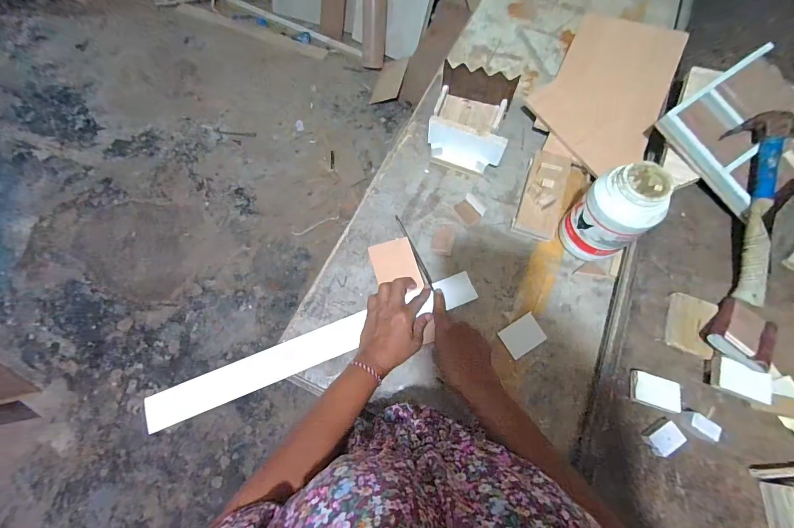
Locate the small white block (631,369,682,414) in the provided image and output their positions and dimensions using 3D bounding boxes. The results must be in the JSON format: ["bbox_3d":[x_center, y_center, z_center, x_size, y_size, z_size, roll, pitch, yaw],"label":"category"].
[{"bbox_3d":[0.320,0.159,0.432,0.051,0.018,0.038,21,69,9],"label":"small white block"}]

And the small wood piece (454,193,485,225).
[{"bbox_3d":[0.122,-0.092,0.586,0.039,0.011,0.045,-32,71,-12],"label":"small wood piece"}]

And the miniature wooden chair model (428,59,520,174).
[{"bbox_3d":[0.128,-0.245,0.615,0.128,0.106,0.142,15,68,7],"label":"miniature wooden chair model"}]

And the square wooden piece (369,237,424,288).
[{"bbox_3d":[-0.002,0.003,0.539,0.066,0.007,0.083,-16,68,-4],"label":"square wooden piece"}]

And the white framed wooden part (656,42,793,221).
[{"bbox_3d":[0.525,-0.204,0.525,0.196,0.038,0.196,-34,82,-2],"label":"white framed wooden part"}]

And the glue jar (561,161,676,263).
[{"bbox_3d":[0.308,-0.070,0.502,0.080,0.149,0.090,-34,71,-13],"label":"glue jar"}]

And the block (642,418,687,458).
[{"bbox_3d":[0.315,0.204,0.411,0.042,0.013,0.027,-26,69,-10],"label":"block"}]

